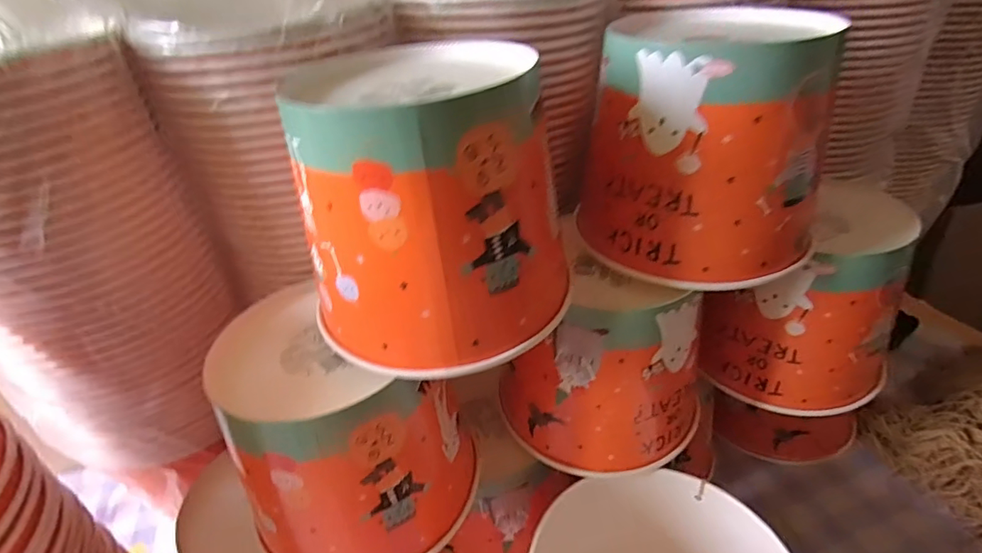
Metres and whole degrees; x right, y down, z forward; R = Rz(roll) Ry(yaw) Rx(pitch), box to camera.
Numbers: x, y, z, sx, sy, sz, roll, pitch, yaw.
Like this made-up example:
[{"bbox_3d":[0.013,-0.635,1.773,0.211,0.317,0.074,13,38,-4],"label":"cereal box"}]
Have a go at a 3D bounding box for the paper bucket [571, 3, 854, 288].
[{"bbox_3d":[0.132,-0.083,0.316,0.142,0.132,0.116,16,40,27],"label":"paper bucket"}]

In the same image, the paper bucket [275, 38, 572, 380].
[{"bbox_3d":[-0.031,-0.037,0.273,0.140,0.131,0.117,-27,40,-27],"label":"paper bucket"}]

